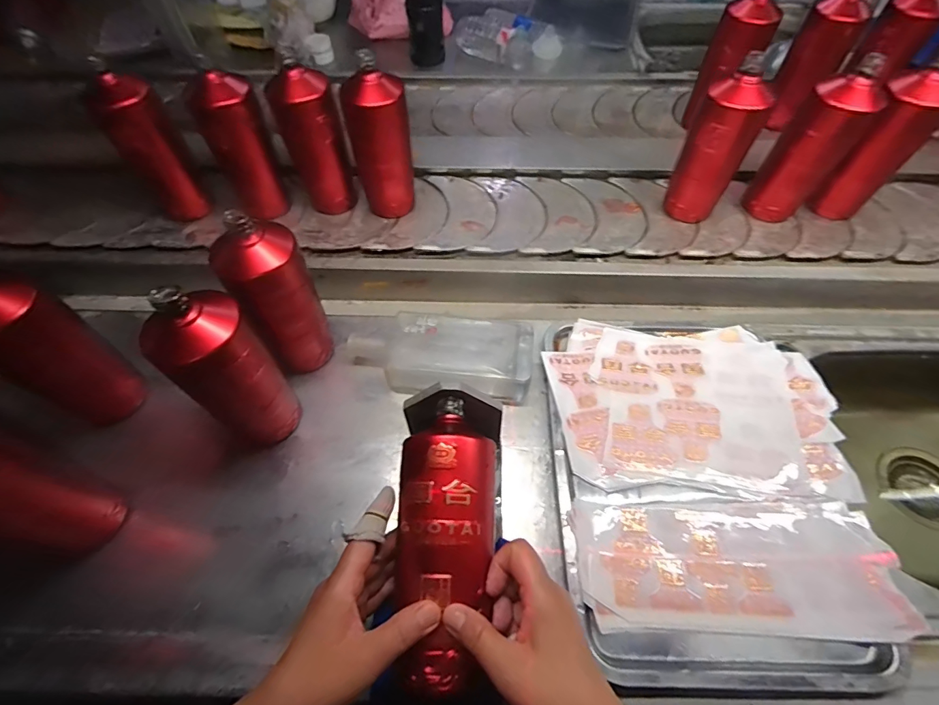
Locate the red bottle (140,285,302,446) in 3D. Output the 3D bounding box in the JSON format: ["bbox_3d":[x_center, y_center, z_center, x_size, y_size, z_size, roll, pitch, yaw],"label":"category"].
[{"bbox_3d":[-0.221,0.022,0.416,0.076,0.203,0.059,-39,66,-20],"label":"red bottle"}]

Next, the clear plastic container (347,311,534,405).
[{"bbox_3d":[-0.036,0.004,0.530,0.225,0.046,0.105,2,59,2],"label":"clear plastic container"}]

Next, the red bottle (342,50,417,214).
[{"bbox_3d":[-0.121,-0.288,0.607,0.080,0.186,0.081,-10,60,-5],"label":"red bottle"}]

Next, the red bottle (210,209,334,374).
[{"bbox_3d":[-0.203,-0.057,0.470,0.074,0.188,0.062,-32,64,-17],"label":"red bottle"}]

